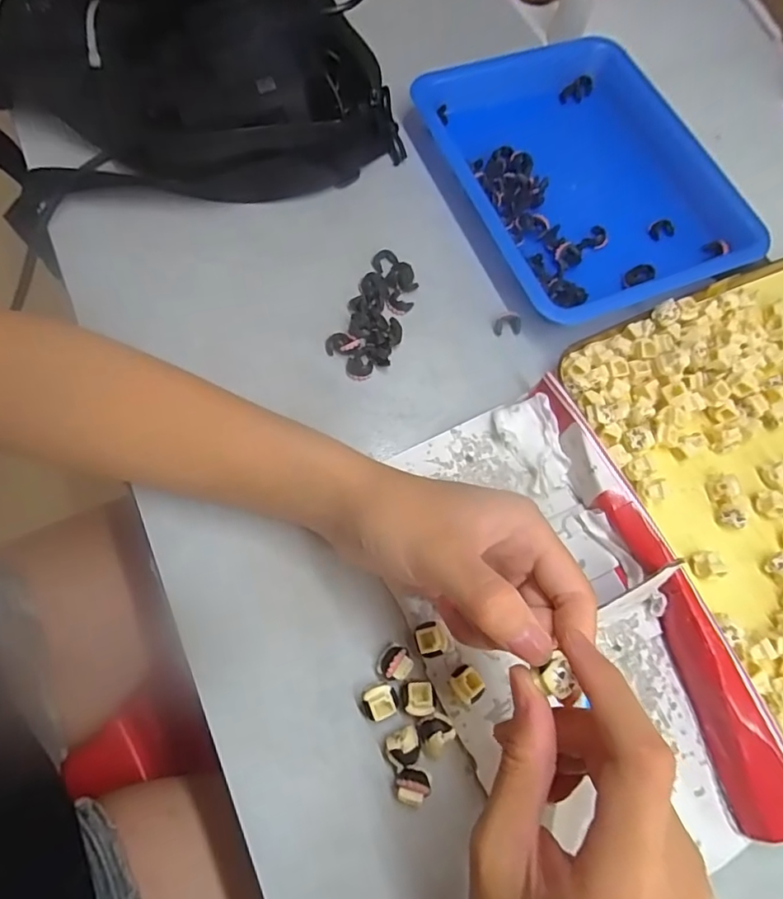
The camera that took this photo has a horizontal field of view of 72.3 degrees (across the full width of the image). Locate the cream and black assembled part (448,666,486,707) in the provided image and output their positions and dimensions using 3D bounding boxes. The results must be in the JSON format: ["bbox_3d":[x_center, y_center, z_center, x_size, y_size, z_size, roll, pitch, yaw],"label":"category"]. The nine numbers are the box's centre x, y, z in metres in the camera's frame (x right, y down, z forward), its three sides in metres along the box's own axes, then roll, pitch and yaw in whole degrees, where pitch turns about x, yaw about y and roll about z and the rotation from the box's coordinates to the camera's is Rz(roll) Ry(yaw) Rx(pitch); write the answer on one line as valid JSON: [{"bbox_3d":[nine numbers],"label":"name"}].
[{"bbox_3d":[0.036,0.112,0.257,0.014,0.015,0.016,-29,74,-12],"label":"cream and black assembled part"}]

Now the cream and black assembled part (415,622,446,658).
[{"bbox_3d":[0.019,0.093,0.263,0.014,0.014,0.016,-16,72,-8],"label":"cream and black assembled part"}]

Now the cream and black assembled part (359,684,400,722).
[{"bbox_3d":[-0.006,0.119,0.252,0.018,0.011,0.014,-16,72,-8],"label":"cream and black assembled part"}]

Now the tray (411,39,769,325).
[{"bbox_3d":[0.135,-0.190,0.366,0.171,0.023,0.209,-21,73,-9],"label":"tray"}]

